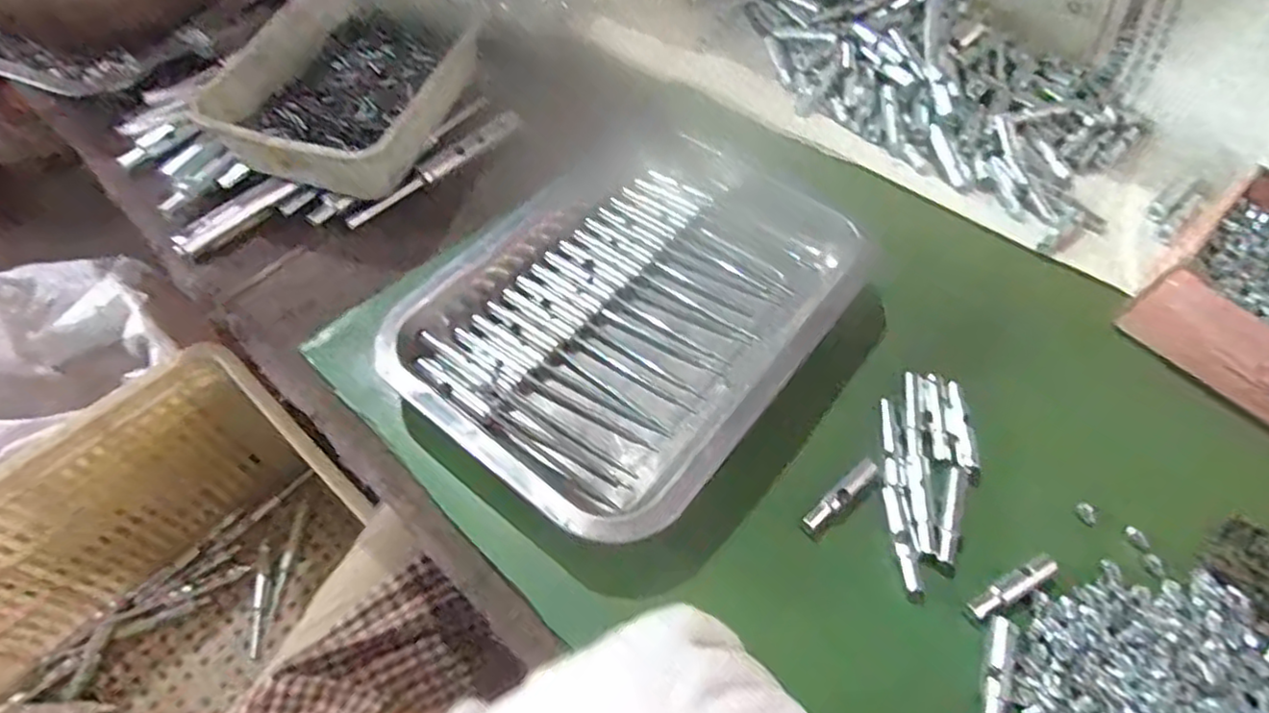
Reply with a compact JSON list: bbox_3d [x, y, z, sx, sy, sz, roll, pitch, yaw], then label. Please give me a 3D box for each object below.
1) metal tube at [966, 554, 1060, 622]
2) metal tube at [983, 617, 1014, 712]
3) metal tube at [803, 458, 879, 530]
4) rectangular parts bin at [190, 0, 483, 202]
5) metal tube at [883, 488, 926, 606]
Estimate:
[{"bbox_3d":[0.180,0.110,0.321,0.049,0.007,0.010,-24,62,-16],"label":"metal tube"},{"bbox_3d":[0.163,0.143,0.301,0.010,0.006,0.050,18,59,9],"label":"metal tube"},{"bbox_3d":[0.106,0.070,0.343,0.050,0.006,0.010,-36,66,-22],"label":"metal tube"},{"bbox_3d":[-0.185,-0.184,0.457,0.141,0.054,0.187,26,61,13],"label":"rectangular parts bin"},{"bbox_3d":[0.131,0.091,0.331,0.009,0.006,0.056,-4,58,-4],"label":"metal tube"}]

